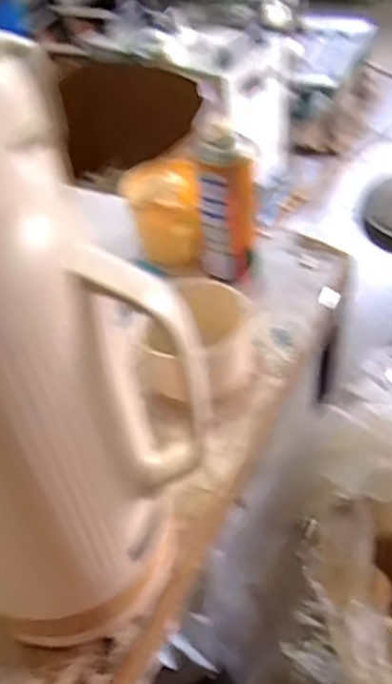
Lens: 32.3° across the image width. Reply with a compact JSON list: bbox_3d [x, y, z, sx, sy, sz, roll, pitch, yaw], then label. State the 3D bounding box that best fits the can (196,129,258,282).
[{"bbox_3d":[0.035,-0.149,0.736,0.060,0.154,0.063,-6,45,2],"label":"can"}]

